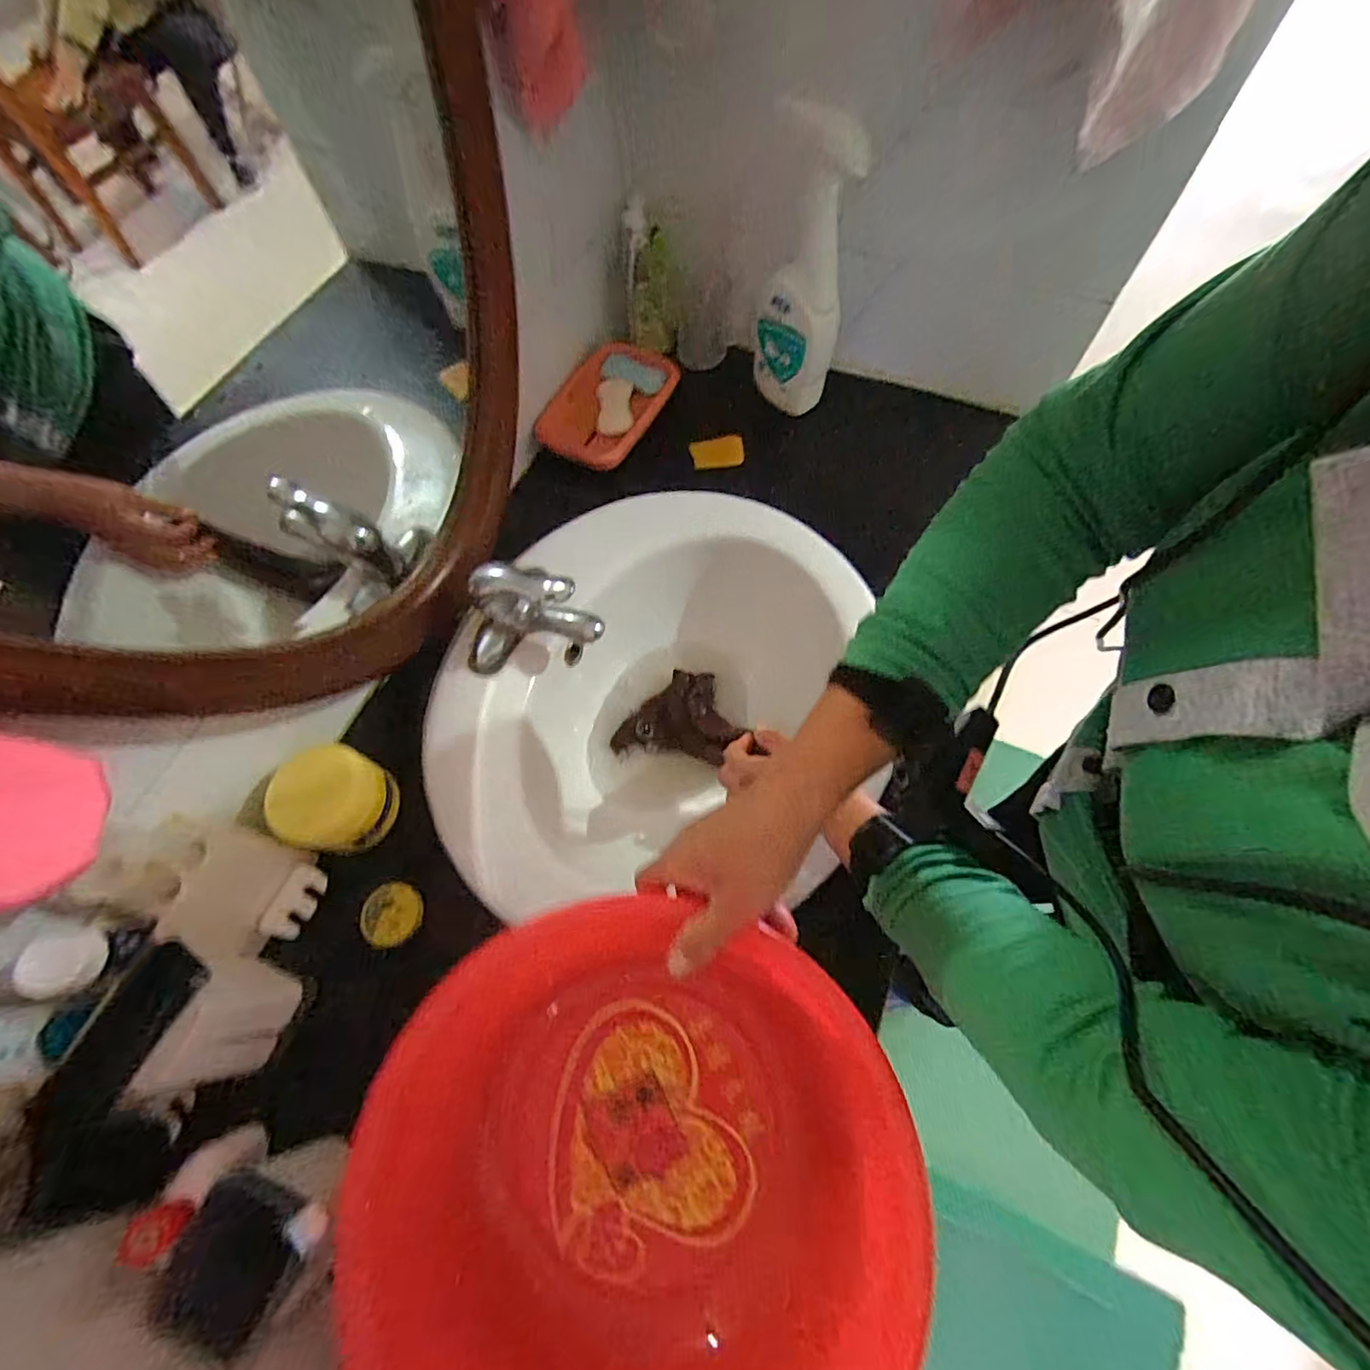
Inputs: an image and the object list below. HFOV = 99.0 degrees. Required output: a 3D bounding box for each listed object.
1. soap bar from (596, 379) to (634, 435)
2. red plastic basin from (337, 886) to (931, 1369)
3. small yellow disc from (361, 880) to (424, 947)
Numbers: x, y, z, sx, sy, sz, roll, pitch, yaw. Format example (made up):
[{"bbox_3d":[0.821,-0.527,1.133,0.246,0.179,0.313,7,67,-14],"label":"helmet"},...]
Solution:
[{"bbox_3d":[-0.086,-0.344,0.728,0.043,0.026,0.096,-5,65,1],"label":"soap bar"},{"bbox_3d":[-0.018,0.278,0.341,0.287,0.096,0.286,-1,65,3],"label":"red plastic basin"},{"bbox_3d":[-0.252,0.197,0.501,0.044,0.021,0.050,-6,65,1],"label":"small yellow disc"}]

